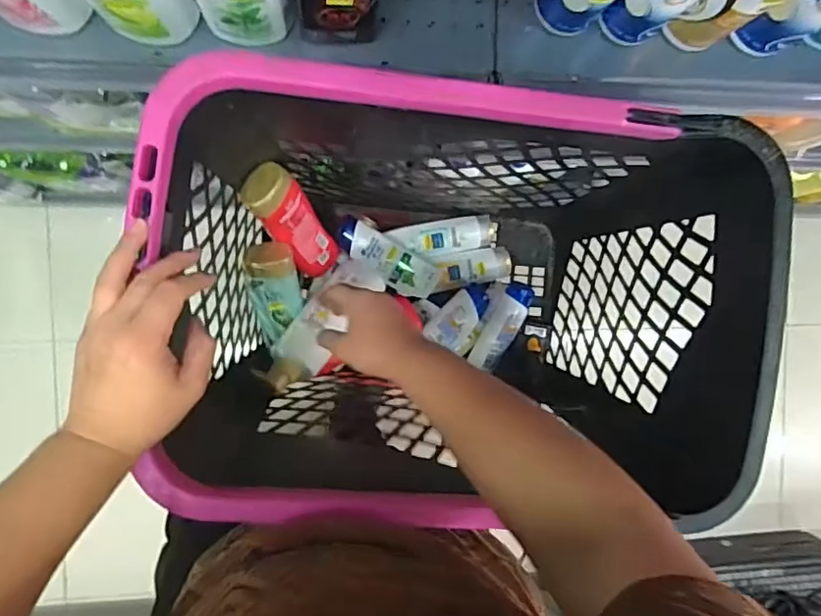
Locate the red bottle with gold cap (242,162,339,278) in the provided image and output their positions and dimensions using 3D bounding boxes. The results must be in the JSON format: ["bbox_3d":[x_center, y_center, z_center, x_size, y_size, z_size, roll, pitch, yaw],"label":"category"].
[{"bbox_3d":[-0.150,-0.106,0.771,0.065,0.208,0.043,-36,63,-4],"label":"red bottle with gold cap"}]

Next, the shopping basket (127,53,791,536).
[{"bbox_3d":[0.031,-0.029,0.711,0.559,0.453,0.369,10,92,-8],"label":"shopping basket"}]

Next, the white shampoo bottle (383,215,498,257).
[{"bbox_3d":[0.054,-0.112,0.905,0.172,0.035,0.050,-10,95,-7],"label":"white shampoo bottle"}]

